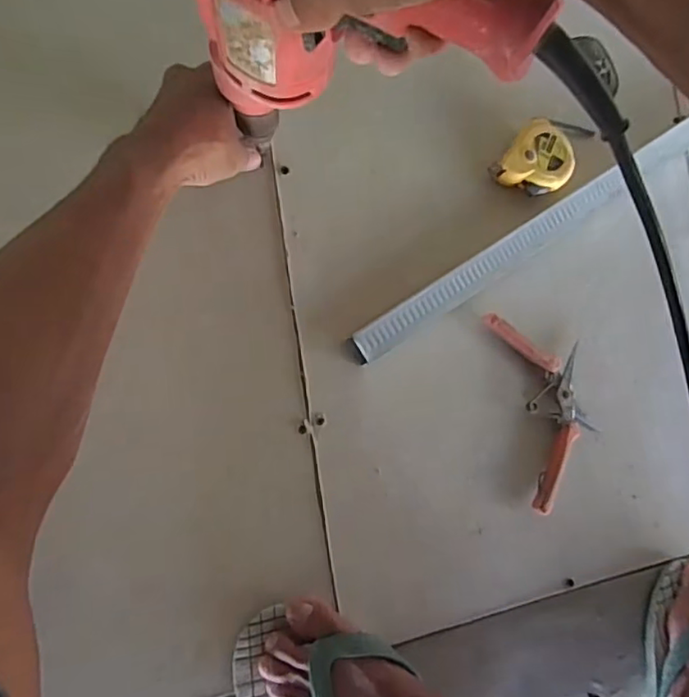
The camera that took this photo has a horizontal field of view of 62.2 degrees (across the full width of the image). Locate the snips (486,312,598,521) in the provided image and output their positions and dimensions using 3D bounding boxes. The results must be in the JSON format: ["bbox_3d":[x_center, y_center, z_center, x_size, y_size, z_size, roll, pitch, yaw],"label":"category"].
[{"bbox_3d":[0.204,0.051,0.559,0.101,0.015,0.188,-14,88,-24],"label":"snips"}]

